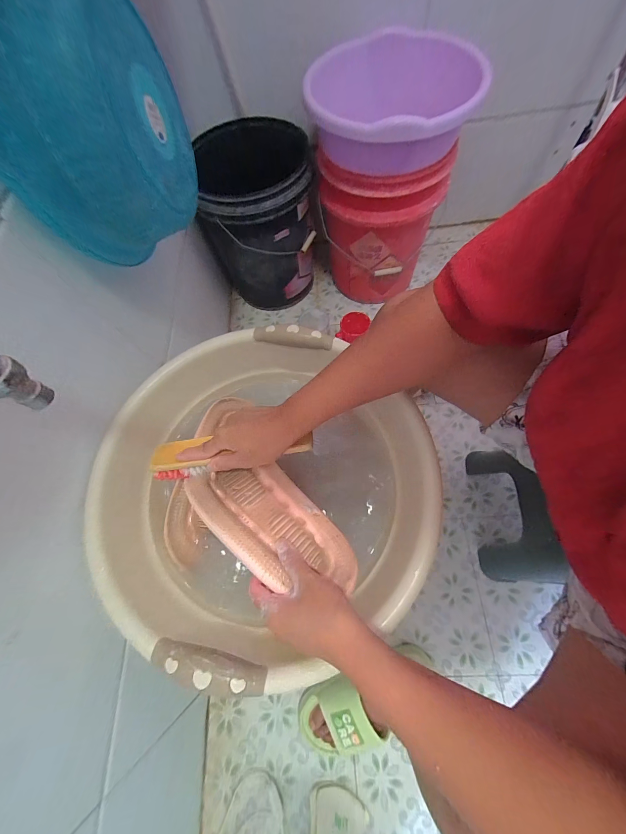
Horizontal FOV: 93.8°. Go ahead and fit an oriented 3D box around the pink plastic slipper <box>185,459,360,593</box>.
[{"bbox_3d":[-0.049,0.125,0.342,0.103,0.058,0.205,-43,74,-12],"label":"pink plastic slipper"}]

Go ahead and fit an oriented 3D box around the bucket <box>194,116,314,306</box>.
[{"bbox_3d":[-0.147,-0.583,0.880,0.312,0.364,0.376,-12,68,2],"label":"bucket"}]

